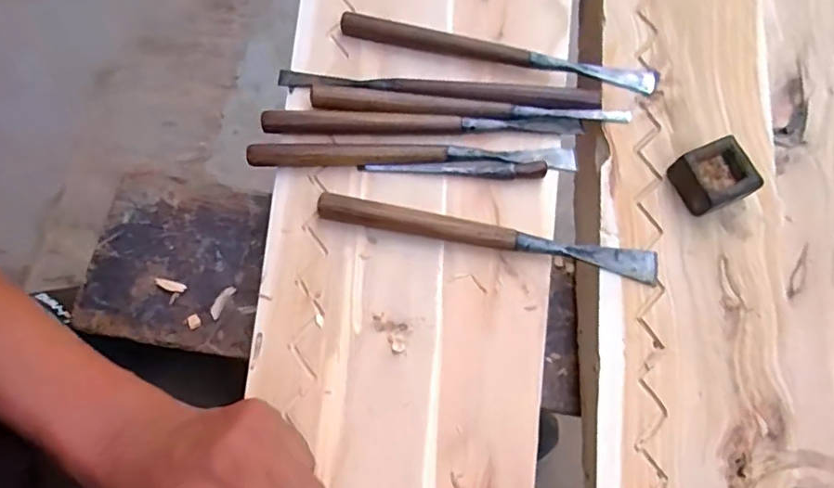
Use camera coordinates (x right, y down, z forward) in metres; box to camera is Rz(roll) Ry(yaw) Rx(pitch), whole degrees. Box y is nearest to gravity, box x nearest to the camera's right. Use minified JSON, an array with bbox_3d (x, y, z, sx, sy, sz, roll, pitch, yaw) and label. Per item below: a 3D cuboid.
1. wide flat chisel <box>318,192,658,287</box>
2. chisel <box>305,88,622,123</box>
[{"bbox_3d":[0.053,-0.006,0.403,0.246,0.018,0.022,10,72,2],"label":"wide flat chisel"},{"bbox_3d":[0.044,-0.109,0.436,0.247,0.014,0.020,2,72,0],"label":"chisel"}]

